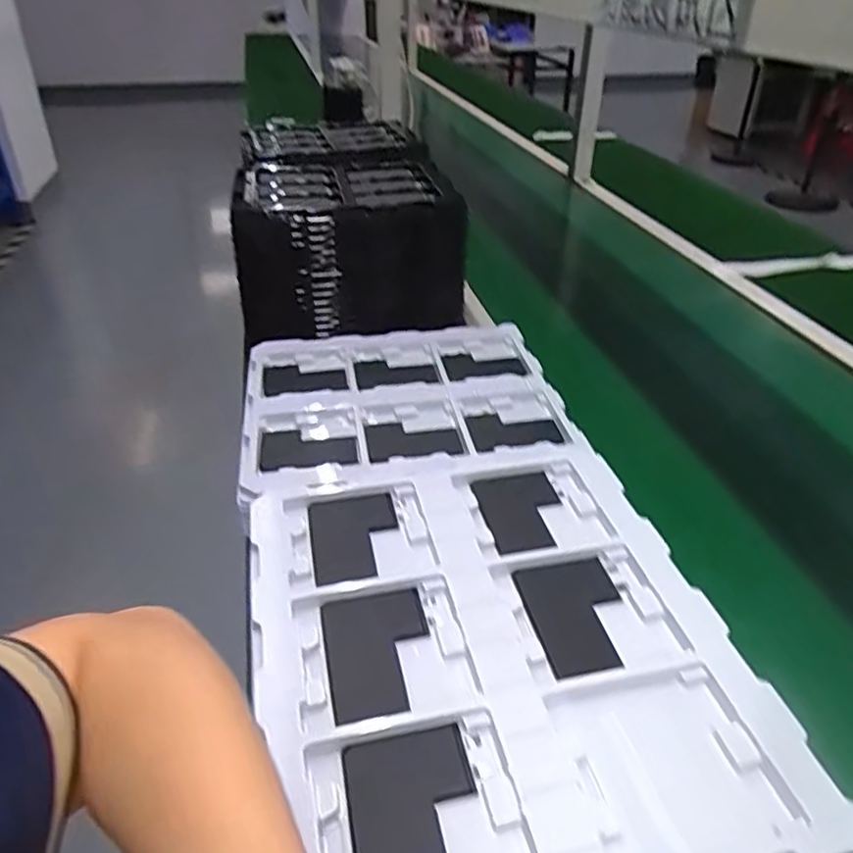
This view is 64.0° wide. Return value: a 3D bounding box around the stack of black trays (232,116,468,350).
[{"bbox_3d":[-0.119,-0.309,1.002,0.268,0.165,0.531,-5,35,-8],"label":"stack of black trays"}]

